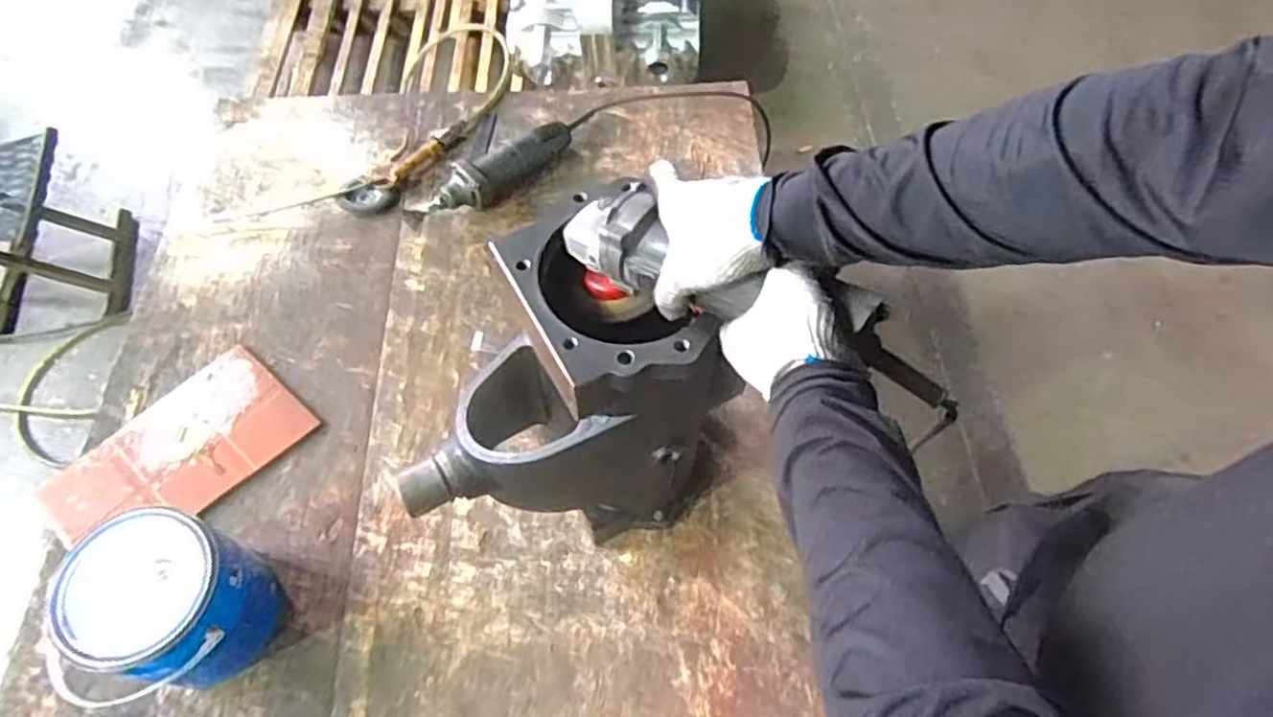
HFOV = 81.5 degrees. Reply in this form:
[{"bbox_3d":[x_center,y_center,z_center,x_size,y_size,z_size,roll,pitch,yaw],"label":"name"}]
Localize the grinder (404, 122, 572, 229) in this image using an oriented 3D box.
[{"bbox_3d":[-0.229,-0.292,1.149,0.297,0.060,0.075,-34,66,-19],"label":"grinder"}]

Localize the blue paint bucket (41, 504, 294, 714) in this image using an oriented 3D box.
[{"bbox_3d":[-0.482,0.257,0.773,0.158,0.165,0.152,0,60,0],"label":"blue paint bucket"}]

